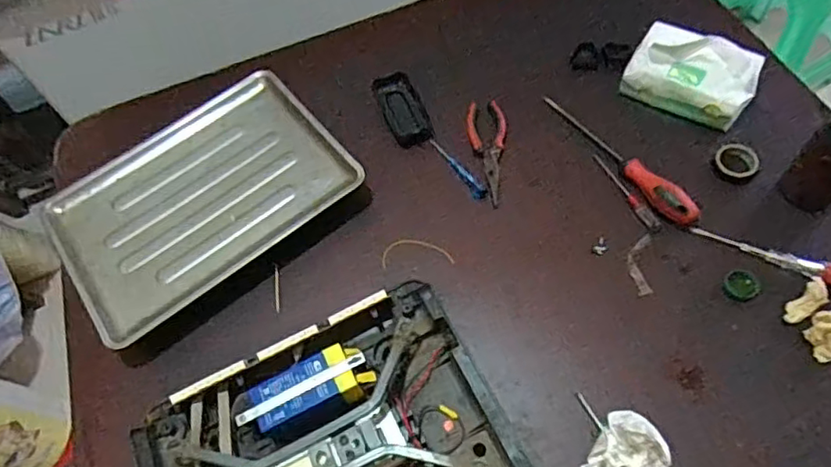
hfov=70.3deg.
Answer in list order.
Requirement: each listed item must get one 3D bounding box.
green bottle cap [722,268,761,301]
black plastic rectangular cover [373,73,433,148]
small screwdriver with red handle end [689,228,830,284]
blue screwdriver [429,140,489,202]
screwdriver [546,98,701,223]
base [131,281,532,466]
[{"bbox_3d":[0.343,0.056,0.622,0.035,0.013,0.033,-3,60,5],"label":"green bottle cap"},{"bbox_3d":[-0.017,-0.170,0.796,0.050,0.026,0.118,-20,60,-5],"label":"black plastic rectangular cover"},{"bbox_3d":[0.383,0.024,0.633,0.159,0.021,0.022,19,64,16],"label":"small screwdriver with red handle end"},{"bbox_3d":[0.052,-0.085,0.746,0.014,0.016,0.108,-33,63,-12],"label":"blue screwdriver"},{"bbox_3d":[0.246,-0.103,0.710,0.028,0.027,0.249,-28,62,-10],"label":"screwdriver"},{"bbox_3d":[-0.084,0.207,0.550,0.317,0.056,0.243,-25,61,-8],"label":"base"}]

